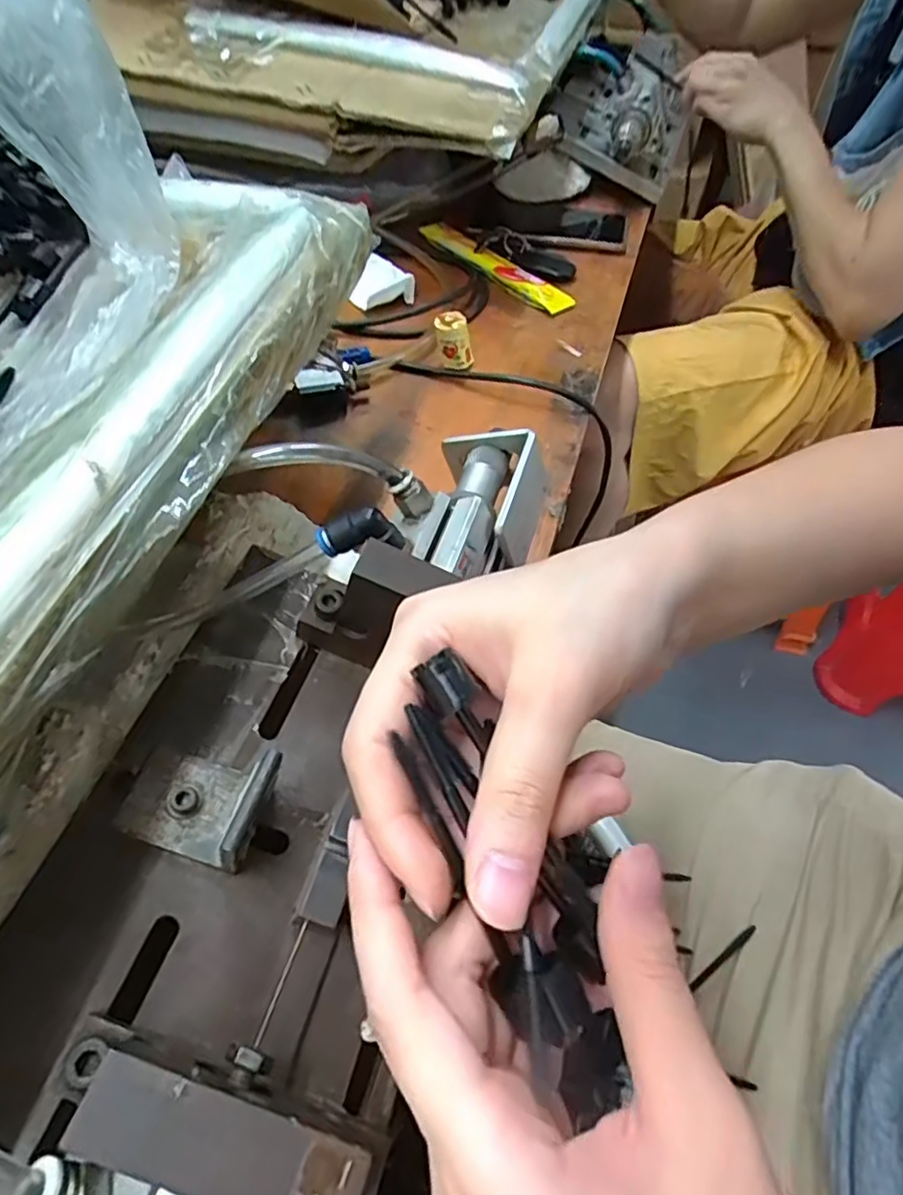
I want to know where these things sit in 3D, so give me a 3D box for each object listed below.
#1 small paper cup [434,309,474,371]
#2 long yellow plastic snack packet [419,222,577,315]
[{"bbox_3d":[0.003,-0.208,0.505,0.029,0.039,0.021,1,53,1],"label":"small paper cup"},{"bbox_3d":[0.041,-0.332,0.617,0.034,0.013,0.203,-33,59,-22],"label":"long yellow plastic snack packet"}]

